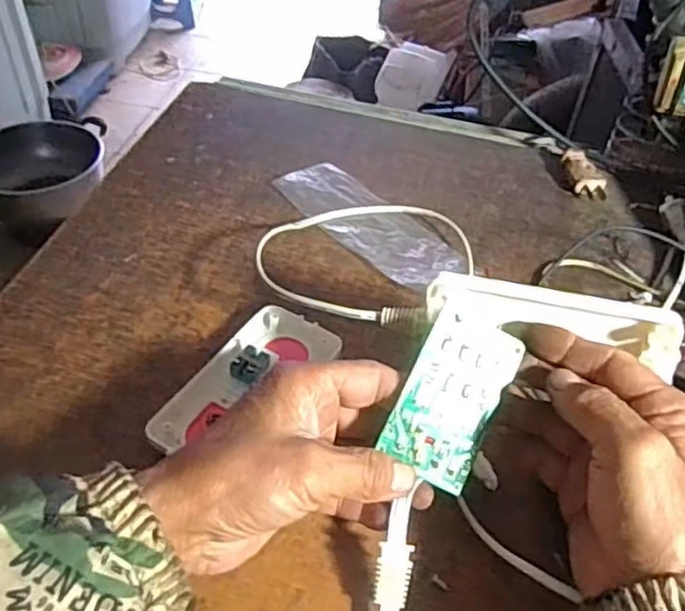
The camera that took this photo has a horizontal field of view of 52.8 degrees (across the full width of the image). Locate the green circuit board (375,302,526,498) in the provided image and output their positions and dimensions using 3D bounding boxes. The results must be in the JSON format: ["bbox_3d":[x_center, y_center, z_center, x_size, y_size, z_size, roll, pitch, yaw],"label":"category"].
[{"bbox_3d":[0.055,0.046,0.350,0.048,0.004,0.085,27,81,-5],"label":"green circuit board"}]

